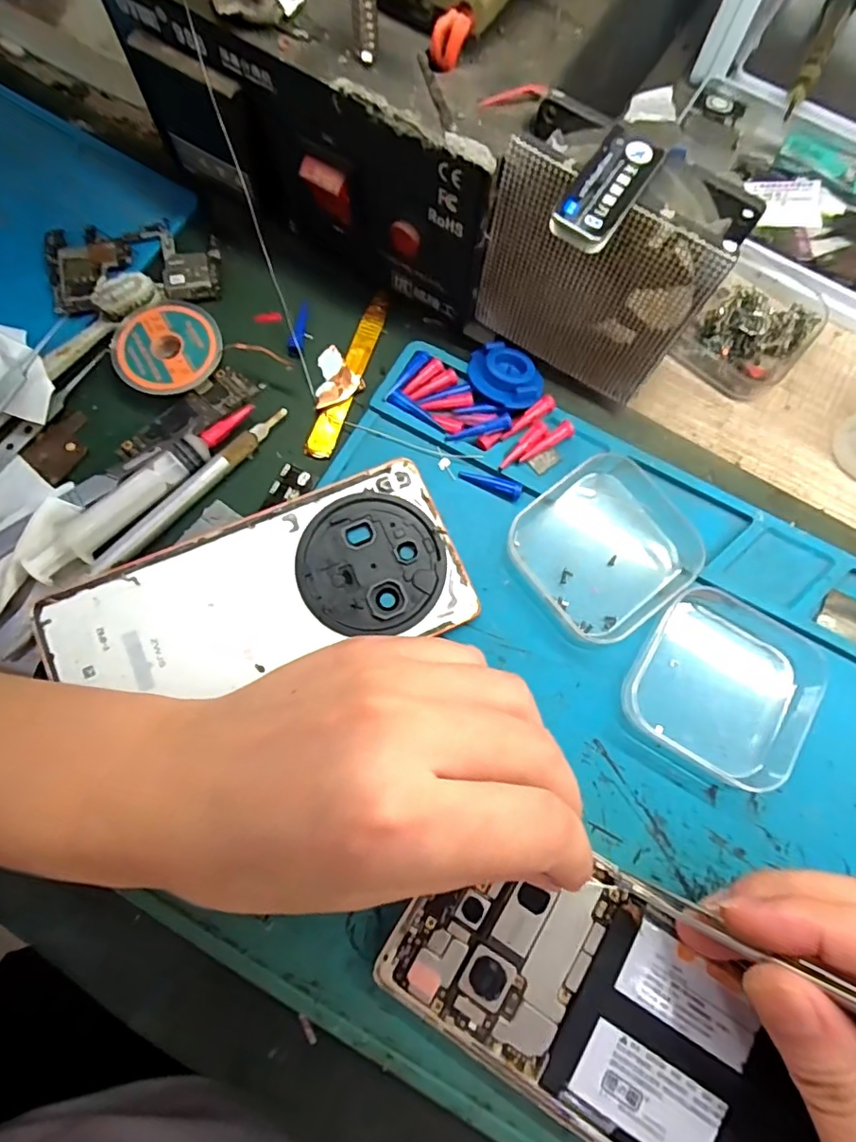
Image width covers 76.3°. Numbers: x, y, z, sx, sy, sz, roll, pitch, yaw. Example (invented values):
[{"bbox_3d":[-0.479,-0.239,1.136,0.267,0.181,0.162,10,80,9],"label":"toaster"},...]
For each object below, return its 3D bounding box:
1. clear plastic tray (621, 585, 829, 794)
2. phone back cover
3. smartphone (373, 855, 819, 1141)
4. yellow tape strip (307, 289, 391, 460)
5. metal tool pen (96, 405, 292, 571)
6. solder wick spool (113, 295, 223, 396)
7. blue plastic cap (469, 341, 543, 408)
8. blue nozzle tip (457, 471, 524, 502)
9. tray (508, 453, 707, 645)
[{"bbox_3d":[0.117,0.043,0.211,0.066,0.012,0.065,32,78,7],"label":"clear plastic tray"},{"bbox_3d":[-0.065,0.013,0.215,0.157,0.006,0.069,-22,77,-6],"label":"phone back cover"},{"bbox_3d":[0.066,0.148,0.181,0.154,0.005,0.073,30,77,8],"label":"smartphone"},{"bbox_3d":[-0.035,-0.089,0.247,0.012,0.004,0.084,21,78,-5],"label":"yellow tape strip"},{"bbox_3d":[-0.097,-0.034,0.228,0.009,0.007,0.099,43,79,9],"label":"metal tool pen"},{"bbox_3d":[-0.114,-0.098,0.238,0.044,0.009,0.044,0,76,-1],"label":"solder wick spool"},{"bbox_3d":[0.034,-0.086,0.238,0.035,0.008,0.027,43,79,9],"label":"blue plastic cap"},{"bbox_3d":[0.026,-0.037,0.232,0.027,0.005,0.008,20,76,4],"label":"blue nozzle tip"},{"bbox_3d":[0.073,-0.011,0.222,0.068,0.014,0.064,-36,79,-9],"label":"tray"}]

